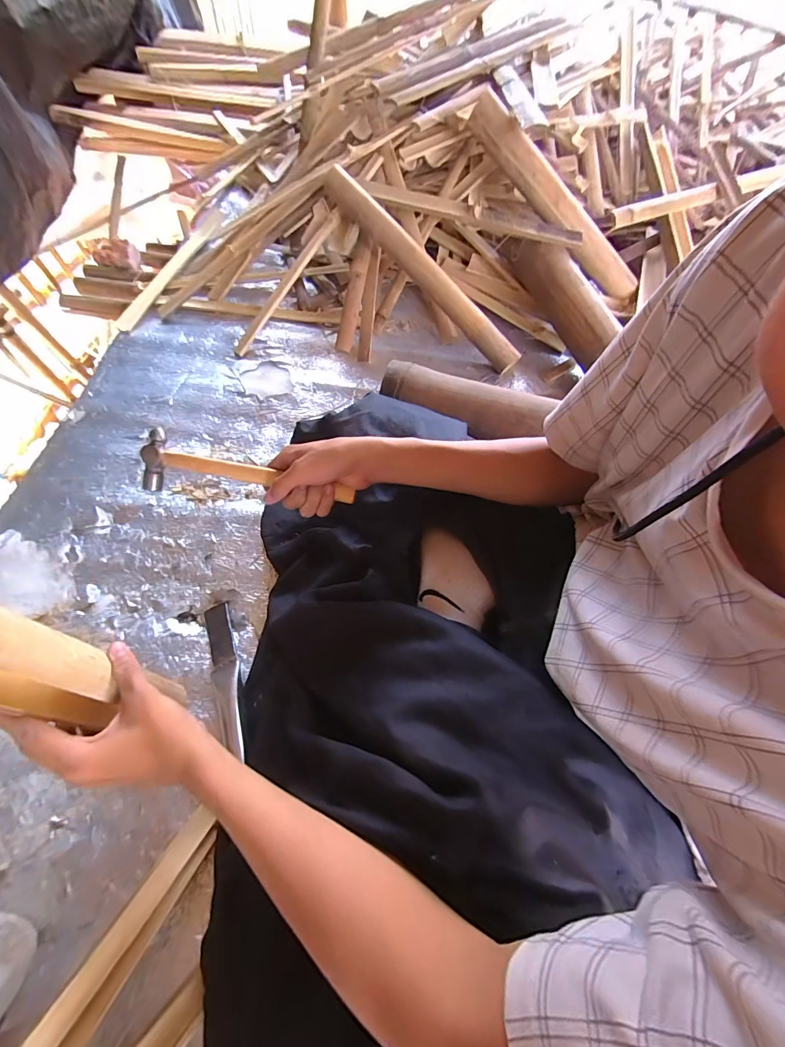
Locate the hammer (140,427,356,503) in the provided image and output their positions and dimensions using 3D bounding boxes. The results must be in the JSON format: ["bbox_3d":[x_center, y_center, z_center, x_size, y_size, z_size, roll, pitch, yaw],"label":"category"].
[{"bbox_3d":[-0.177,-0.058,0.472,0.265,0.039,0.062,10,59,2],"label":"hammer"}]

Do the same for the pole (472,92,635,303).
[{"bbox_3d":[0.358,-0.672,0.822,0.496,0.064,0.057,32,57,-21],"label":"pole"}]

